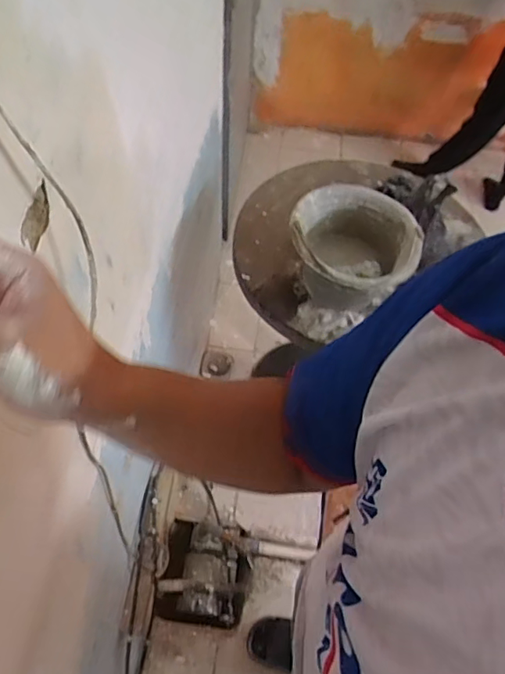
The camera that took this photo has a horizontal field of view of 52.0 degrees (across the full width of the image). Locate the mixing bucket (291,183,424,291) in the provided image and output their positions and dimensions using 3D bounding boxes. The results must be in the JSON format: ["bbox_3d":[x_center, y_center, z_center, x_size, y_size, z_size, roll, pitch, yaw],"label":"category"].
[{"bbox_3d":[0.196,-0.162,1.025,0.239,0.135,0.232,2,58,-3],"label":"mixing bucket"}]

